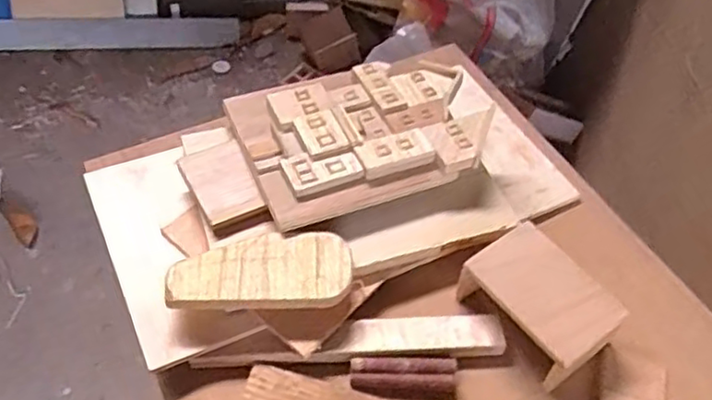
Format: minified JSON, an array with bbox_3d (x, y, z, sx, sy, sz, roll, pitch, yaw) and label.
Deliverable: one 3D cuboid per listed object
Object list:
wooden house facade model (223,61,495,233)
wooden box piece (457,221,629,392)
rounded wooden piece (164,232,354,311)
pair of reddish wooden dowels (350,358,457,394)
[{"bbox_3d":[0.010,-0.080,0.706,0.265,0.035,0.180,-16,52,-17],"label":"wooden house facade model"},{"bbox_3d":[0.176,0.099,0.618,0.094,0.067,0.135,-32,59,-25],"label":"wooden box piece"},{"bbox_3d":[-0.089,0.067,0.610,0.168,0.022,0.072,-1,49,-5],"label":"rounded wooden piece"},{"bbox_3d":[0.044,0.164,0.598,0.097,0.012,0.031,1,51,-2],"label":"pair of reddish wooden dowels"}]

